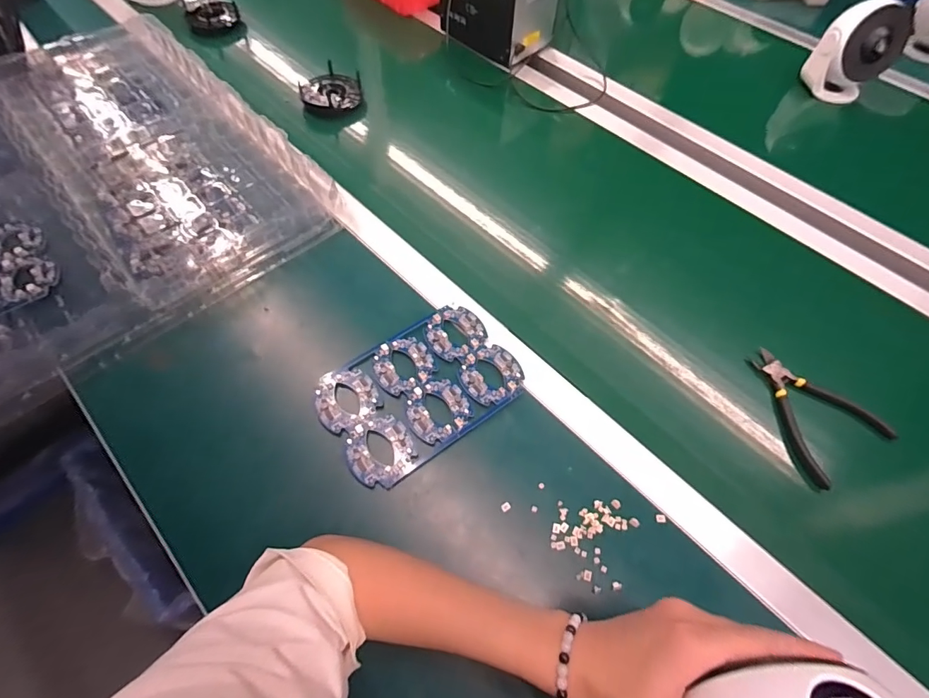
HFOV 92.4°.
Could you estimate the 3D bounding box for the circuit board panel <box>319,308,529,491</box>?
[{"bbox_3d":[-0.047,0.038,0.469,0.197,0.010,0.133,-31,66,-21],"label":"circuit board panel"}]

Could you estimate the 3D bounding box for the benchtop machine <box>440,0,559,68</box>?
[{"bbox_3d":[0.059,-0.601,0.766,0.175,0.149,0.108,37,65,19],"label":"benchtop machine"}]

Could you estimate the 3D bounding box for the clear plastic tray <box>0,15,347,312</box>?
[{"bbox_3d":[-0.440,-0.293,0.621,0.266,0.049,0.566,-39,67,-21],"label":"clear plastic tray"}]

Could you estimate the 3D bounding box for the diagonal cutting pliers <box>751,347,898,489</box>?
[{"bbox_3d":[0.363,0.063,0.475,0.099,0.026,0.136,-29,64,-17],"label":"diagonal cutting pliers"}]

